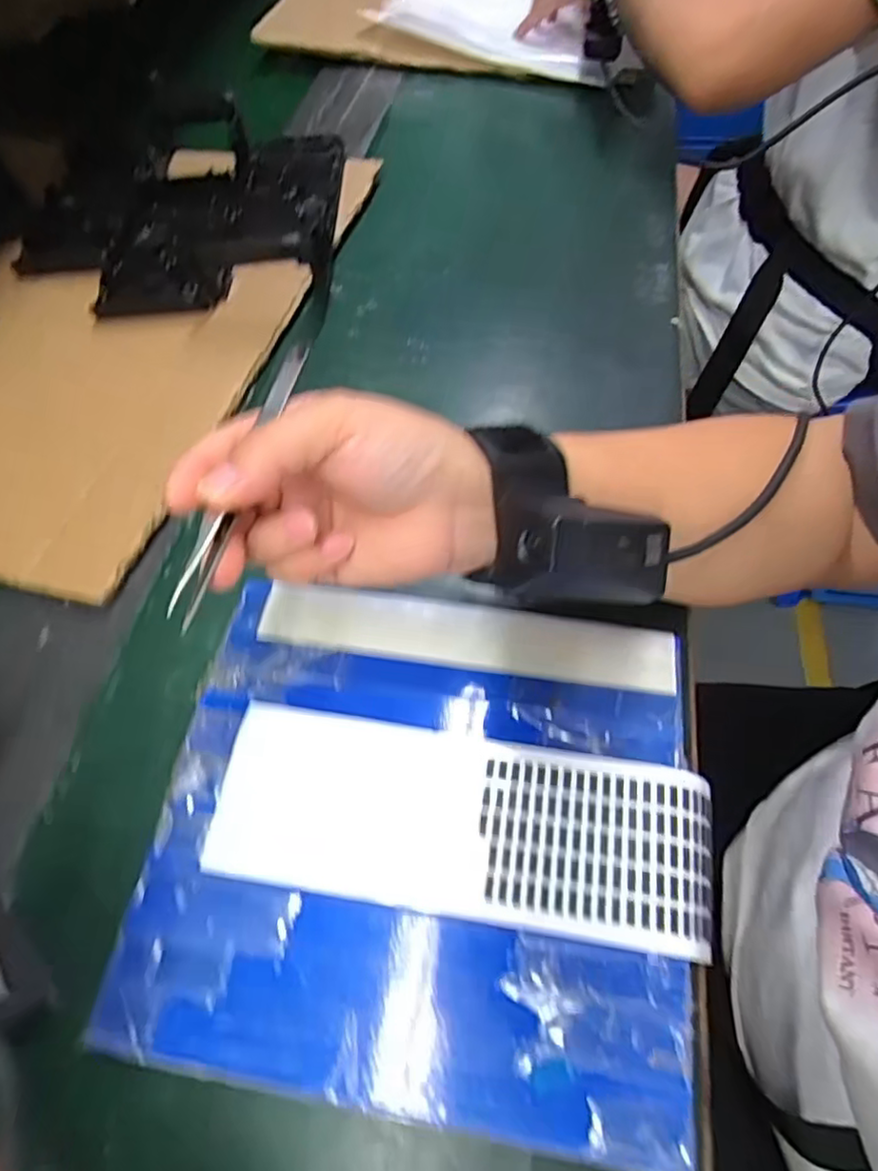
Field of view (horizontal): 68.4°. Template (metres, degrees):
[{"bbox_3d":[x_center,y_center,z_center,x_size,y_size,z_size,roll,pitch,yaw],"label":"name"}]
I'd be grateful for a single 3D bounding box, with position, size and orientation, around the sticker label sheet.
[{"bbox_3d":[0.009,0.093,0.257,0.192,0.007,0.068,6,59,8],"label":"sticker label sheet"}]

